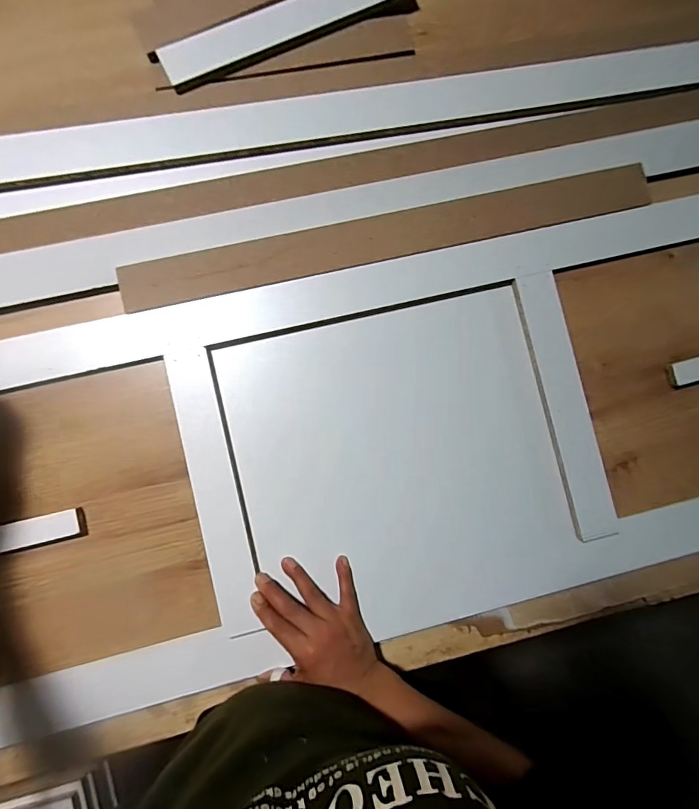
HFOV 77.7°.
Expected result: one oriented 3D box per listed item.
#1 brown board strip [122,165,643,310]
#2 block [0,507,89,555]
[{"bbox_3d":[0.049,-0.189,0.478,0.587,0.009,0.048,-13,87,-4],"label":"brown board strip"},{"bbox_3d":[-0.331,0.132,0.438,0.119,0.014,0.029,-12,87,-4],"label":"block"}]

